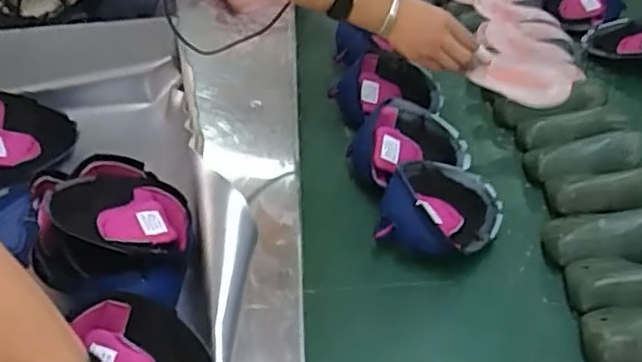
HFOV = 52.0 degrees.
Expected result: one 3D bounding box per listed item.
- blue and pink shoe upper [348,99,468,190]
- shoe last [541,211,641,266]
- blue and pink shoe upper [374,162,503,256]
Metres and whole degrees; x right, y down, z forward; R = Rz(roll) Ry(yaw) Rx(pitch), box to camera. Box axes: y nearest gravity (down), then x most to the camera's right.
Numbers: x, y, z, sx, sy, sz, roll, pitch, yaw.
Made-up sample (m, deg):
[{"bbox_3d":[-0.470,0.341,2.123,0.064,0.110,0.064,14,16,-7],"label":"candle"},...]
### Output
[{"bbox_3d":[0.116,-0.050,0.887,0.150,0.072,0.102,-17,41,-15],"label":"blue and pink shoe upper"},{"bbox_3d":[0.334,0.063,0.758,0.152,0.050,0.075,-3,40,1],"label":"shoe last"},{"bbox_3d":[0.147,0.031,0.798,0.129,0.063,0.141,-3,40,2],"label":"blue and pink shoe upper"}]

